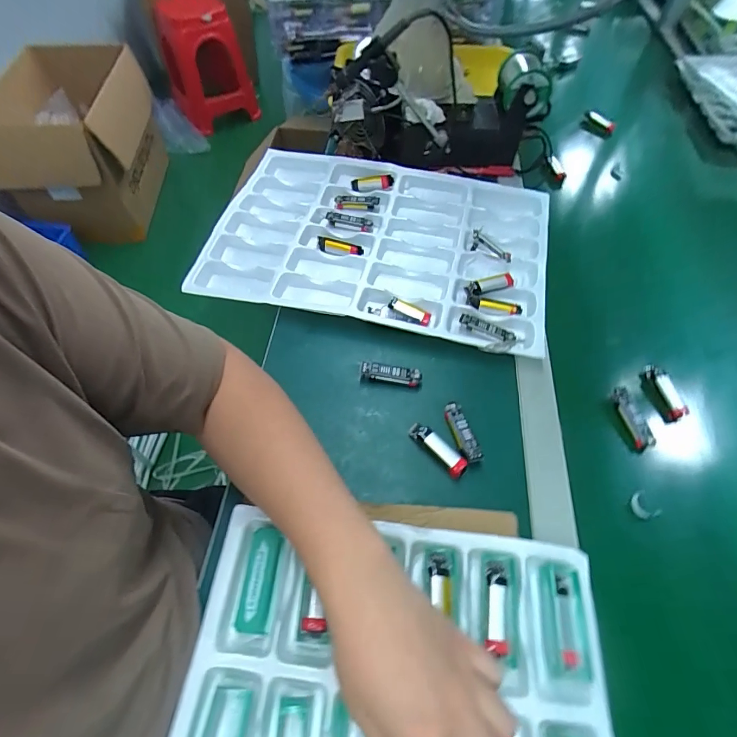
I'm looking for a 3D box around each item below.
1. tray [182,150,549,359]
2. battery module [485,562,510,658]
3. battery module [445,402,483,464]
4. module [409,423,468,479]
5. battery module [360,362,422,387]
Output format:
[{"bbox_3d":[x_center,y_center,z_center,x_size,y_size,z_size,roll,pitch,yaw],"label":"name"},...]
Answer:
[{"bbox_3d":[0.016,-0.187,0.594,0.448,0.020,0.310,13,57,8],"label":"tray"},{"bbox_3d":[0.105,0.196,0.349,0.016,0.009,0.065,8,57,5],"label":"battery module"},{"bbox_3d":[0.097,0.066,0.442,0.019,0.011,0.067,-11,57,-7],"label":"battery module"},{"bbox_3d":[0.072,0.081,0.437,0.022,0.020,0.068,-35,63,-21],"label":"module"},{"bbox_3d":[0.025,0.008,0.485,0.068,0.022,0.015,9,57,6],"label":"battery module"}]

